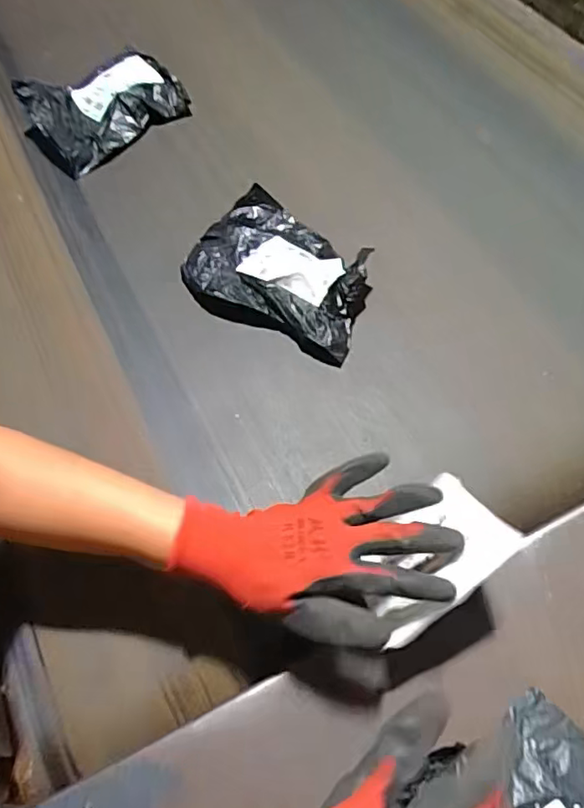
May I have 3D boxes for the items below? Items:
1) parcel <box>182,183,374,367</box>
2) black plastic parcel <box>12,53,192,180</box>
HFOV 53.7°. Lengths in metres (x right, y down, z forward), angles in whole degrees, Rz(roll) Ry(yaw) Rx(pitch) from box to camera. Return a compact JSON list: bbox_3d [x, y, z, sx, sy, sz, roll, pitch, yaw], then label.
[{"bbox_3d":[-0.005,-0.153,0.646,0.208,0.029,0.150,28,66,15],"label":"parcel"},{"bbox_3d":[-0.250,-0.405,0.771,0.198,0.051,0.142,-40,68,-18],"label":"black plastic parcel"}]

